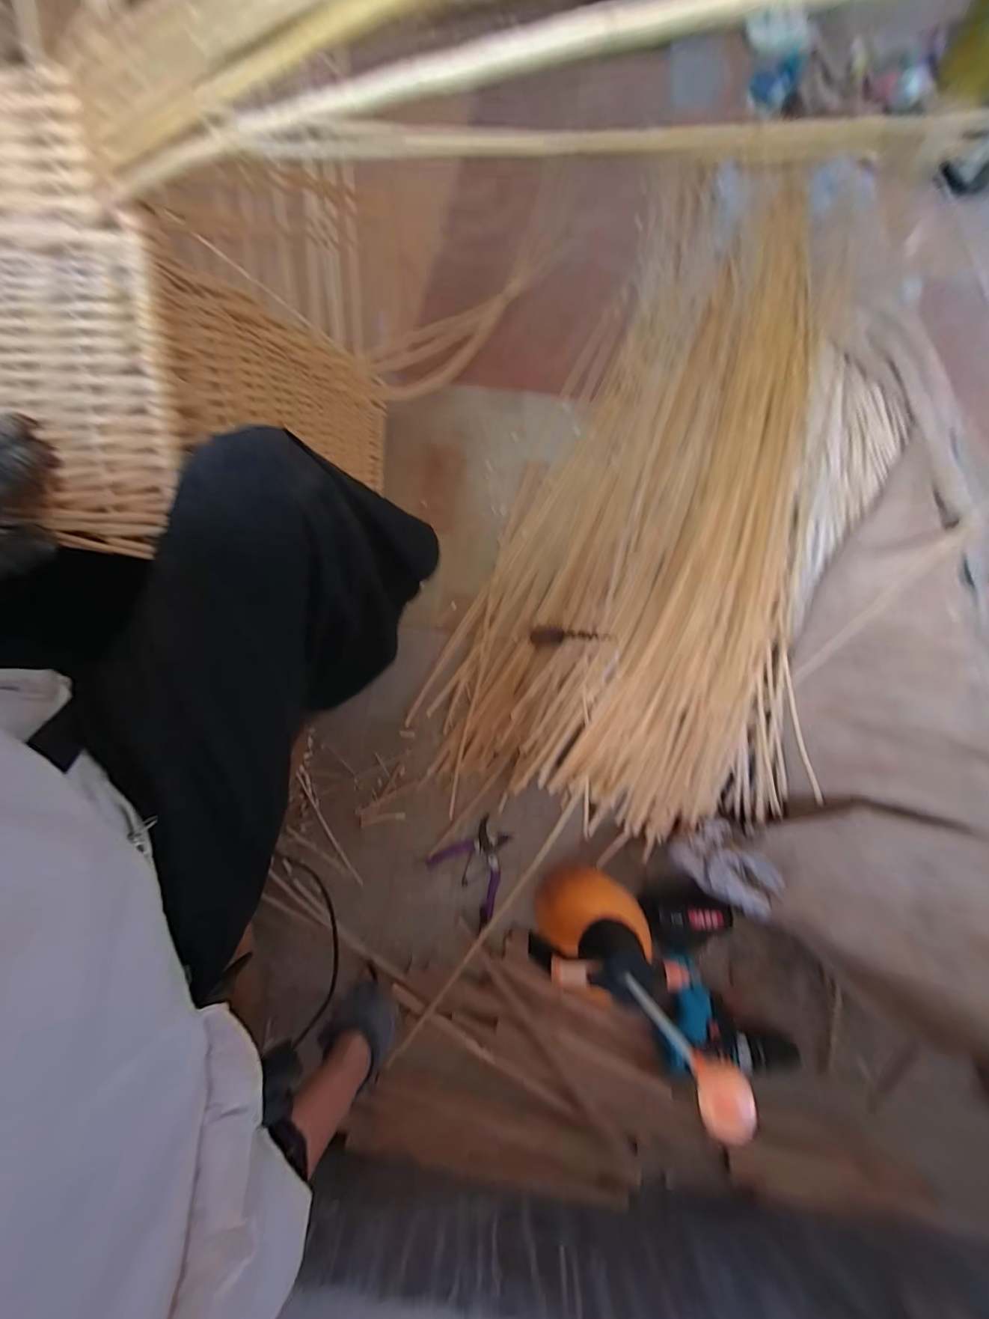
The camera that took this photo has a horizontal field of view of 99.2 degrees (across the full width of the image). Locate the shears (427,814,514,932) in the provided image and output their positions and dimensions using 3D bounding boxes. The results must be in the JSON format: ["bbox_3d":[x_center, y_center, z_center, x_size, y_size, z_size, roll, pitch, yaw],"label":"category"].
[{"bbox_3d":[-0.020,0.335,0.669,0.124,0.013,0.127,-35,75,-12],"label":"shears"}]

